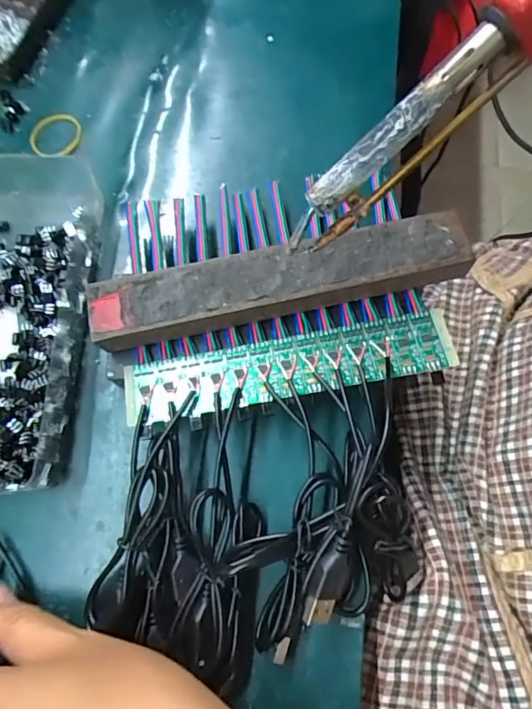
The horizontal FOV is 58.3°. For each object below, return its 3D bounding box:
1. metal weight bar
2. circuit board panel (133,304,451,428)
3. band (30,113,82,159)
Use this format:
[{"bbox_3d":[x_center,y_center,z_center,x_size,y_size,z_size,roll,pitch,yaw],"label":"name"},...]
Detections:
[{"bbox_3d":[0.007,-0.036,0.243,0.186,0.020,0.035,-12,73,-2],"label":"metal weight bar"},{"bbox_3d":[0.012,0.006,0.239,0.164,0.004,0.033,-11,66,-1],"label":"circuit board panel"},{"bbox_3d":[-0.136,-0.141,0.305,0.034,0.004,0.034,-5,72,1],"label":"band"}]

